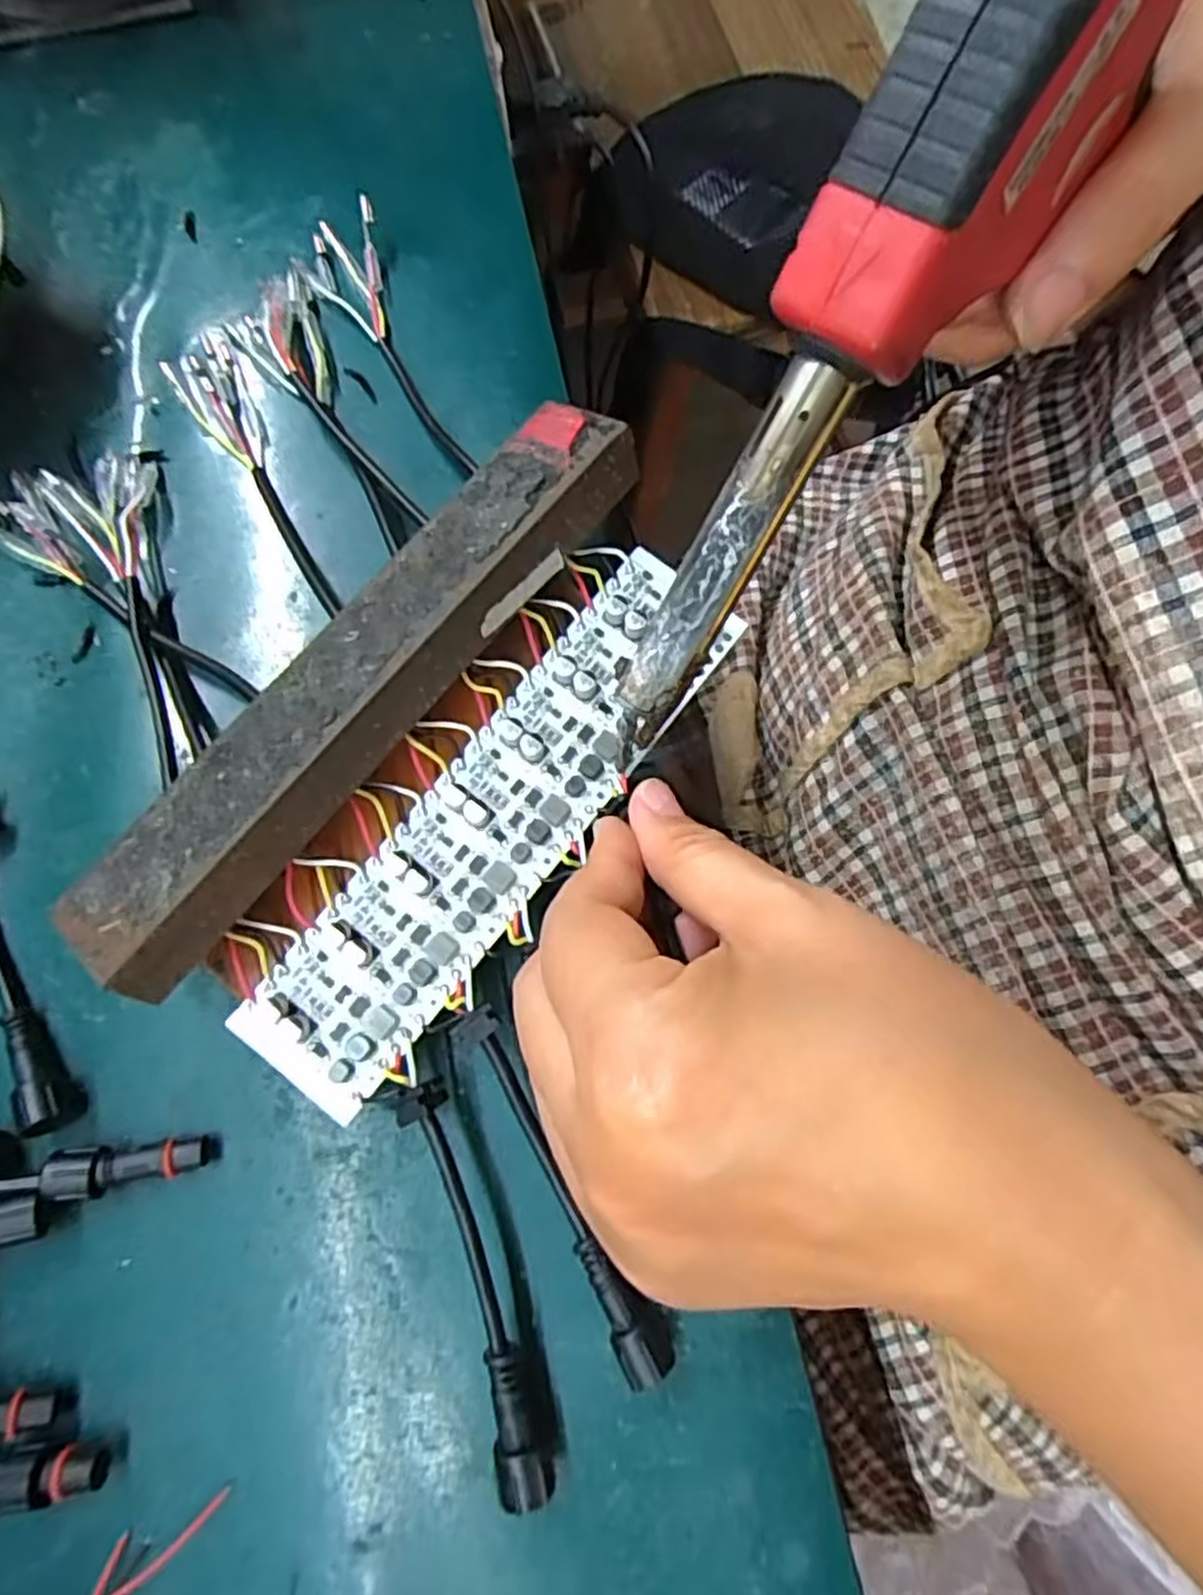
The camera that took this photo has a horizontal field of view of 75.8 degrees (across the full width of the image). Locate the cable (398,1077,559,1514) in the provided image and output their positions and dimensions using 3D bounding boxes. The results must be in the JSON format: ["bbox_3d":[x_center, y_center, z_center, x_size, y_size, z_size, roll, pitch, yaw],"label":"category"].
[{"bbox_3d":[-0.031,0.118,0.190,0.013,0.020,0.094,-19,75,-4],"label":"cable"}]

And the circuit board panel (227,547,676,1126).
[{"bbox_3d":[-0.029,0.003,0.211,0.041,0.009,0.169,33,78,10],"label":"circuit board panel"}]

